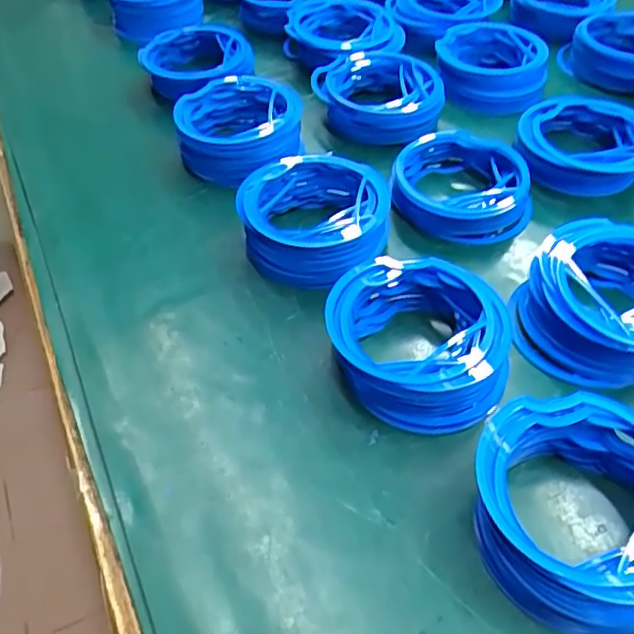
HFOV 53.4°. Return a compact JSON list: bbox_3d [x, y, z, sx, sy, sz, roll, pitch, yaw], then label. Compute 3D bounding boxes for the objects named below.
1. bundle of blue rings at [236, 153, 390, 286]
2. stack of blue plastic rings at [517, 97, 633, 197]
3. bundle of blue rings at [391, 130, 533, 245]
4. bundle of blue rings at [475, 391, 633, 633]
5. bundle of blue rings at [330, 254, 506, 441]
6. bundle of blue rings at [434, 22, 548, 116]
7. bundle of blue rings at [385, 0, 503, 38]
[{"bbox_3d":[-0.002,-0.065,0.432,0.099,0.041,0.095,-1,48,1],"label":"bundle of blue rings"},{"bbox_3d":[0.205,-0.137,0.496,0.100,0.042,0.087,-1,48,0],"label":"stack of blue plastic rings"},{"bbox_3d":[0.106,-0.098,0.473,0.099,0.039,0.089,-4,48,-2],"label":"bundle of blue rings"},{"bbox_3d":[0.124,0.090,0.296,0.100,0.039,0.101,-1,48,1],"label":"bundle of blue rings"},{"bbox_3d":[0.057,0.013,0.366,0.099,0.038,0.101,-3,48,-1],"label":"bundle of blue rings"},{"bbox_3d":[0.160,-0.232,0.590,0.100,0.048,0.090,10,49,10],"label":"bundle of blue rings"},{"bbox_3d":[0.122,-0.317,0.643,0.100,0.026,0.105,-1,48,1],"label":"bundle of blue rings"}]

